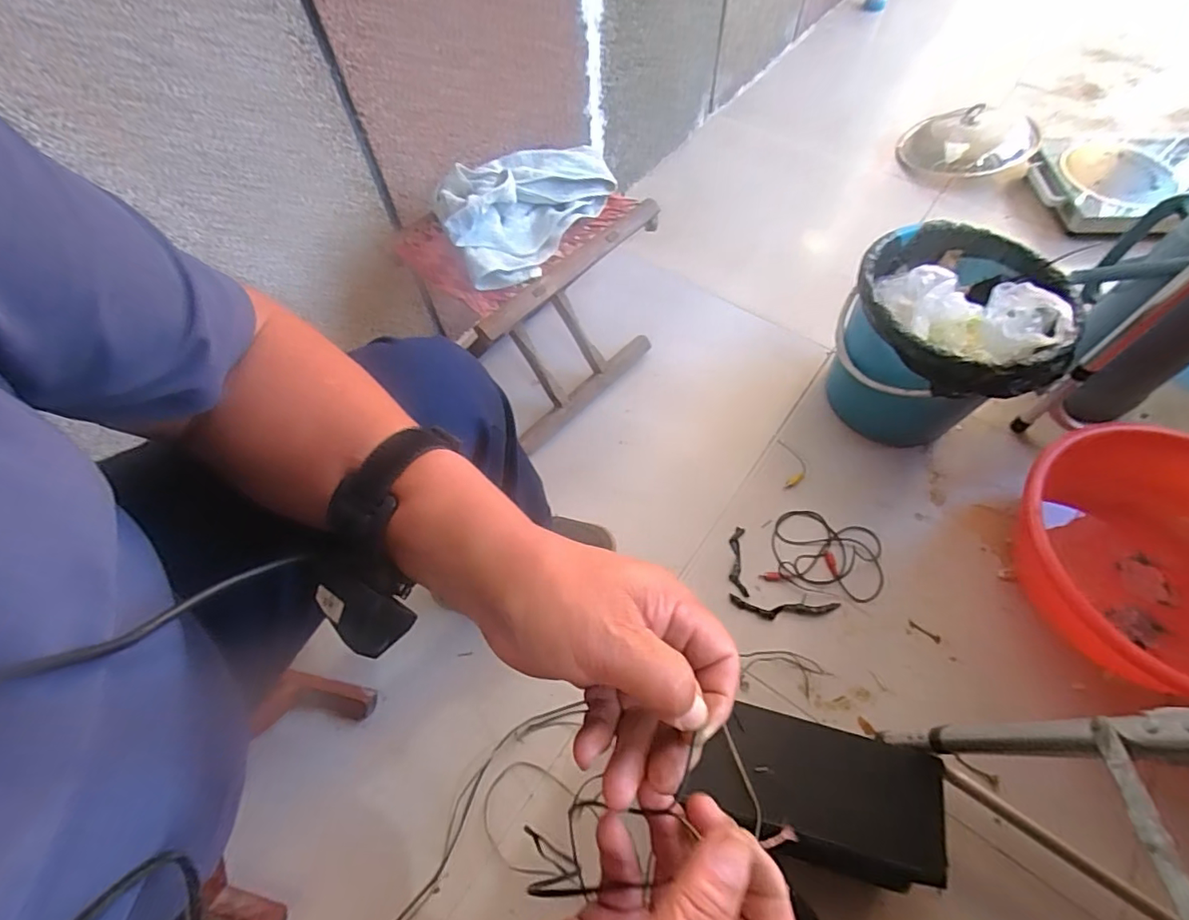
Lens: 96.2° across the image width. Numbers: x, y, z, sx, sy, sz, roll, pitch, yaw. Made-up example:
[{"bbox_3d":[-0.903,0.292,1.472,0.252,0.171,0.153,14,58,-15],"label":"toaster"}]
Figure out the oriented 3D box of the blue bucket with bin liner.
[{"bbox_3d":[0.515,-0.169,0.824,0.280,0.293,0.264,30,65,18],"label":"blue bucket with bin liner"}]

